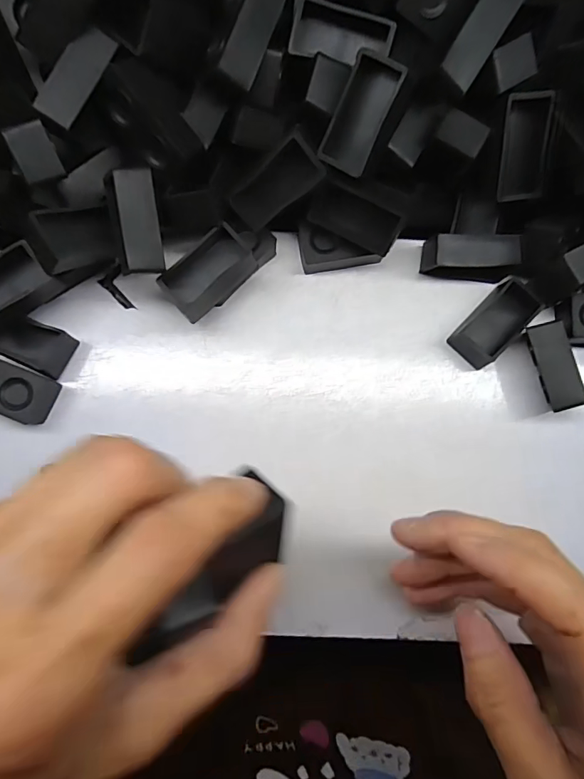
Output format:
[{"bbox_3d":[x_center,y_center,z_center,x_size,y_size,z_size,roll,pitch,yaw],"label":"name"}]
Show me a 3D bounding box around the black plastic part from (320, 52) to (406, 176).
[{"bbox_3d":[0.027,-0.111,0.189,0.022,0.009,0.041,39,125,20],"label":"black plastic part"}]

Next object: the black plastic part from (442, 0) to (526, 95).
[{"bbox_3d":[0.073,-0.137,0.179,0.014,0.007,0.037,32,104,3],"label":"black plastic part"}]

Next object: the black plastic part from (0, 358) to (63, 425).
[{"bbox_3d":[-0.136,-0.001,0.221,0.042,0.016,0.024,23,83,0],"label":"black plastic part"}]

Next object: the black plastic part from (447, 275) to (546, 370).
[{"bbox_3d":[0.104,-0.034,0.234,0.025,0.014,0.046,43,83,2],"label":"black plastic part"}]

